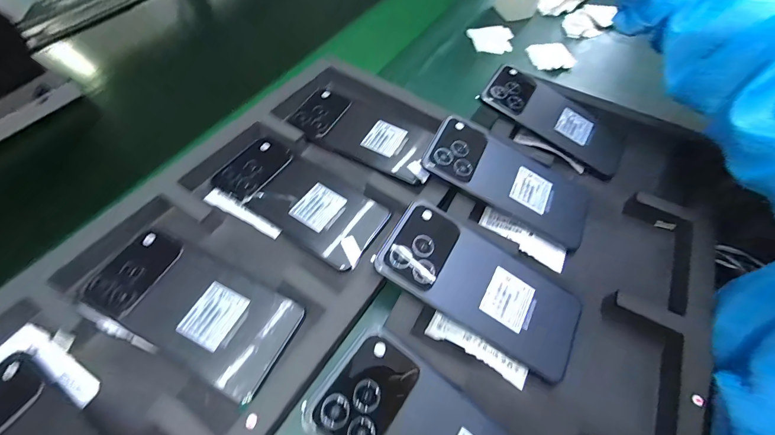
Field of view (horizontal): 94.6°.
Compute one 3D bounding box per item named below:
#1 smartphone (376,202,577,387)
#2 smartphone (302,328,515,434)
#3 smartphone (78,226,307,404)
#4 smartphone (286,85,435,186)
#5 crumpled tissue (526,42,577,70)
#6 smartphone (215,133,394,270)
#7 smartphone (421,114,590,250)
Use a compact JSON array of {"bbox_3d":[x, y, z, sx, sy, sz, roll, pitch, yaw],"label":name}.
[{"bbox_3d":[0.076,0.053,0.283,0.162,0.007,0.076,32,60,2],"label":"smartphone"},{"bbox_3d":[0.028,0.142,0.223,0.152,0.005,0.076,37,60,6],"label":"smartphone"},{"bbox_3d":[-0.148,0.065,0.274,0.158,0.013,0.075,24,59,12],"label":"smartphone"},{"bbox_3d":[-0.025,-0.093,0.381,0.165,0.011,0.076,29,60,15],"label":"smartphone"},{"bbox_3d":[0.237,-0.230,0.512,0.061,0.011,0.054,-8,57,-8],"label":"crumpled tissue"},{"bbox_3d":[-0.080,-0.021,0.332,0.157,0.013,0.075,31,60,16],"label":"smartphone"},{"bbox_3d":[0.117,-0.037,0.341,0.162,0.009,0.080,27,58,-3],"label":"smartphone"}]

